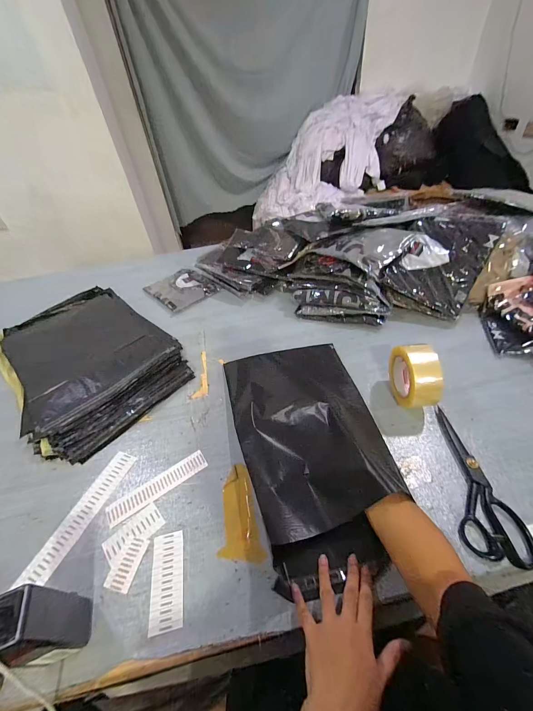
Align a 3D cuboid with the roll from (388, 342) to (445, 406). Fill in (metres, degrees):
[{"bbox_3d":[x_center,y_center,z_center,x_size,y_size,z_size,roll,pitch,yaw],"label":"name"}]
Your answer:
[{"bbox_3d":[0.282,0.043,0.538,0.051,0.119,0.125,-3,43,4],"label":"roll"}]

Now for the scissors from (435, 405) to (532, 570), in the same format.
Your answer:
[{"bbox_3d":[0.337,0.190,0.447,0.083,0.012,0.233,6,45,13],"label":"scissors"}]

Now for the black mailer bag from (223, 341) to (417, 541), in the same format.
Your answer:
[{"bbox_3d":[0.069,0.094,0.518,0.248,0.082,0.381,-14,44,-7],"label":"black mailer bag"}]

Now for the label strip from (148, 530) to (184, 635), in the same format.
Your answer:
[{"bbox_3d":[-0.139,0.310,0.392,0.044,0.004,0.111,-12,43,-6],"label":"label strip"}]

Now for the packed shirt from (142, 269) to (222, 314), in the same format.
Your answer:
[{"bbox_3d":[-0.289,-0.231,0.957,0.189,0.014,0.227,-36,50,-27],"label":"packed shirt"}]

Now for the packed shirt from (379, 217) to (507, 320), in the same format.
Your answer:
[{"bbox_3d":[0.445,-0.249,0.719,0.205,0.052,0.275,33,92,17],"label":"packed shirt"}]

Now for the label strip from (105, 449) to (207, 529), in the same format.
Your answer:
[{"bbox_3d":[-0.185,0.226,0.486,0.170,0.004,0.036,-29,47,-22],"label":"label strip"}]

